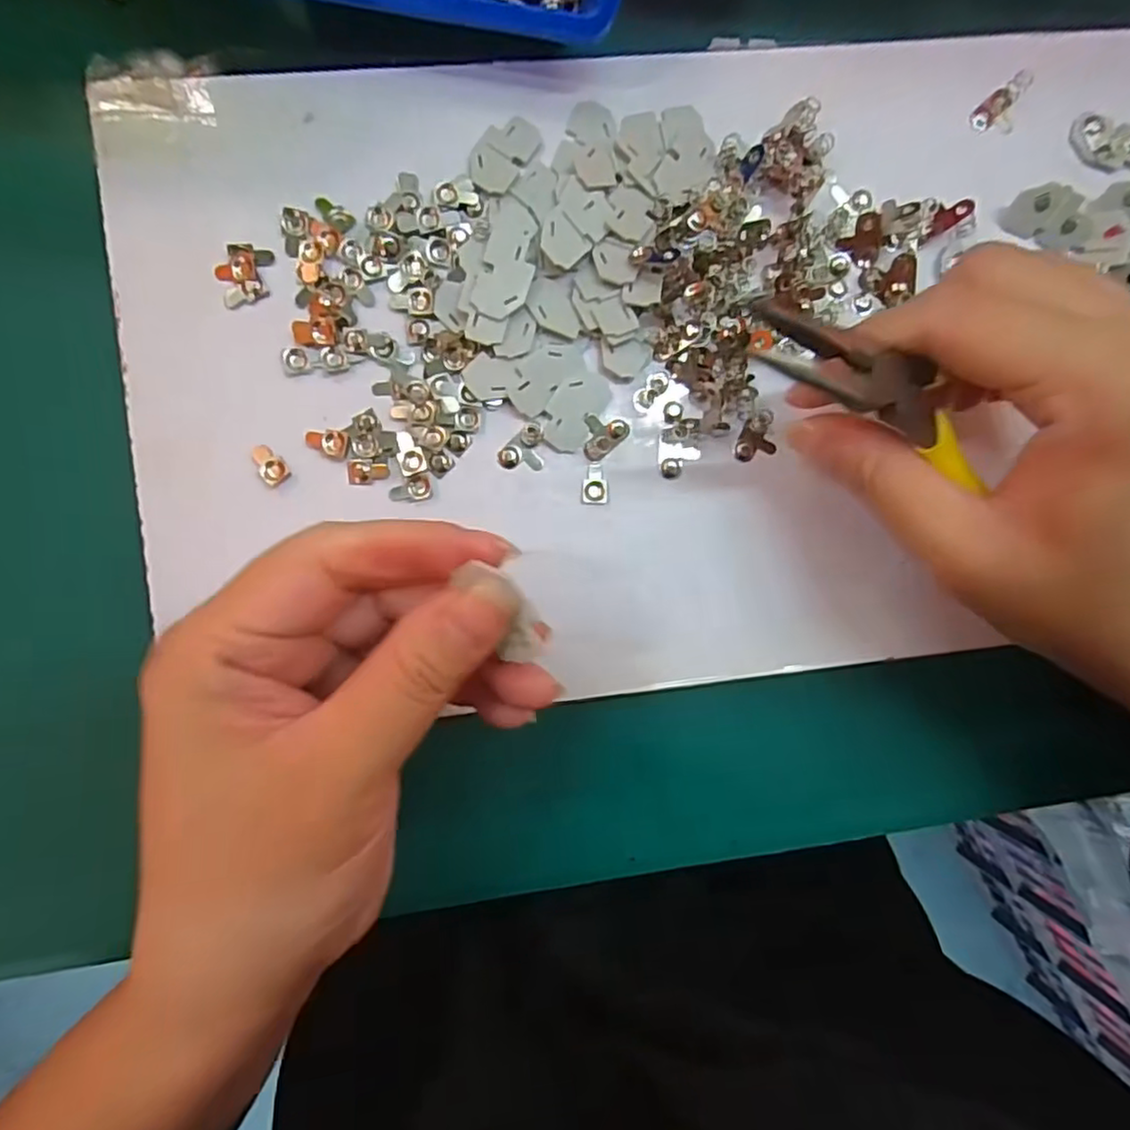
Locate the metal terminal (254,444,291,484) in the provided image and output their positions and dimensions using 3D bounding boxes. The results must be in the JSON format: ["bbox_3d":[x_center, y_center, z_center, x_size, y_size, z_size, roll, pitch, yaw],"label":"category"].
[{"bbox_3d":[-0.092,-0.031,0.204,0.008,0.004,0.013,-45,95,-3],"label":"metal terminal"}]

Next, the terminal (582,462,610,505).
[{"bbox_3d":[0.010,-0.027,0.214,0.009,0.004,0.013,0,91,-5],"label":"terminal"}]

